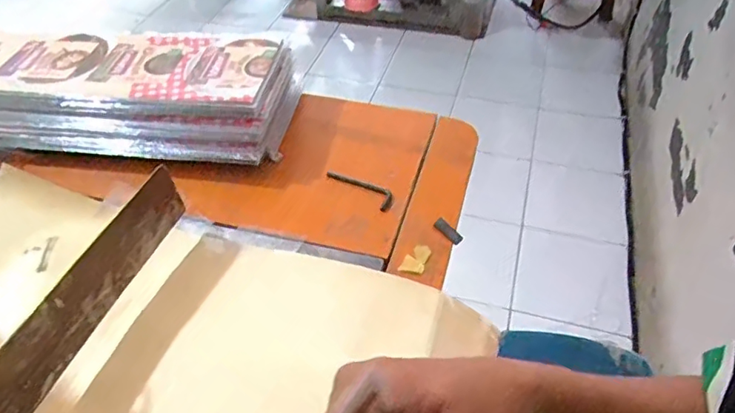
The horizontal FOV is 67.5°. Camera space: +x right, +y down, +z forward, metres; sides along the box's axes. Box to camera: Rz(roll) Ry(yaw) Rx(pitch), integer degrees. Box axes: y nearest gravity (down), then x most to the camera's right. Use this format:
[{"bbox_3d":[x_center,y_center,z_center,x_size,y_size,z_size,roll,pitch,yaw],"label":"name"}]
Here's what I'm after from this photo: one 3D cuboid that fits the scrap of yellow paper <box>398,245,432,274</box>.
[{"bbox_3d":[0.043,0.047,0.485,0.020,0.004,0.031,26,64,9],"label":"scrap of yellow paper"}]

